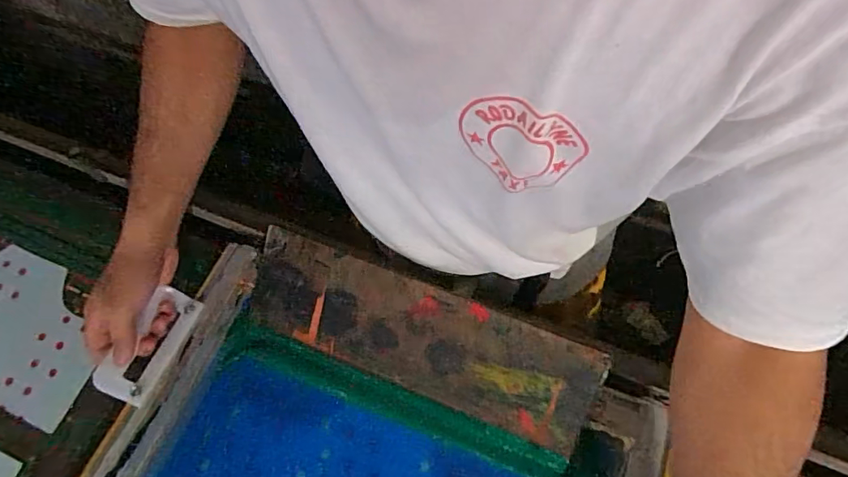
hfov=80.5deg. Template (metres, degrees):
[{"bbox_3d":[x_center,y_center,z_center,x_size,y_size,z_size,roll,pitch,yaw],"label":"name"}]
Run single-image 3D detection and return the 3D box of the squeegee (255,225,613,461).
[{"bbox_3d":[-0.014,0.101,0.533,0.373,0.025,0.121,21,101,13],"label":"squeegee"}]

